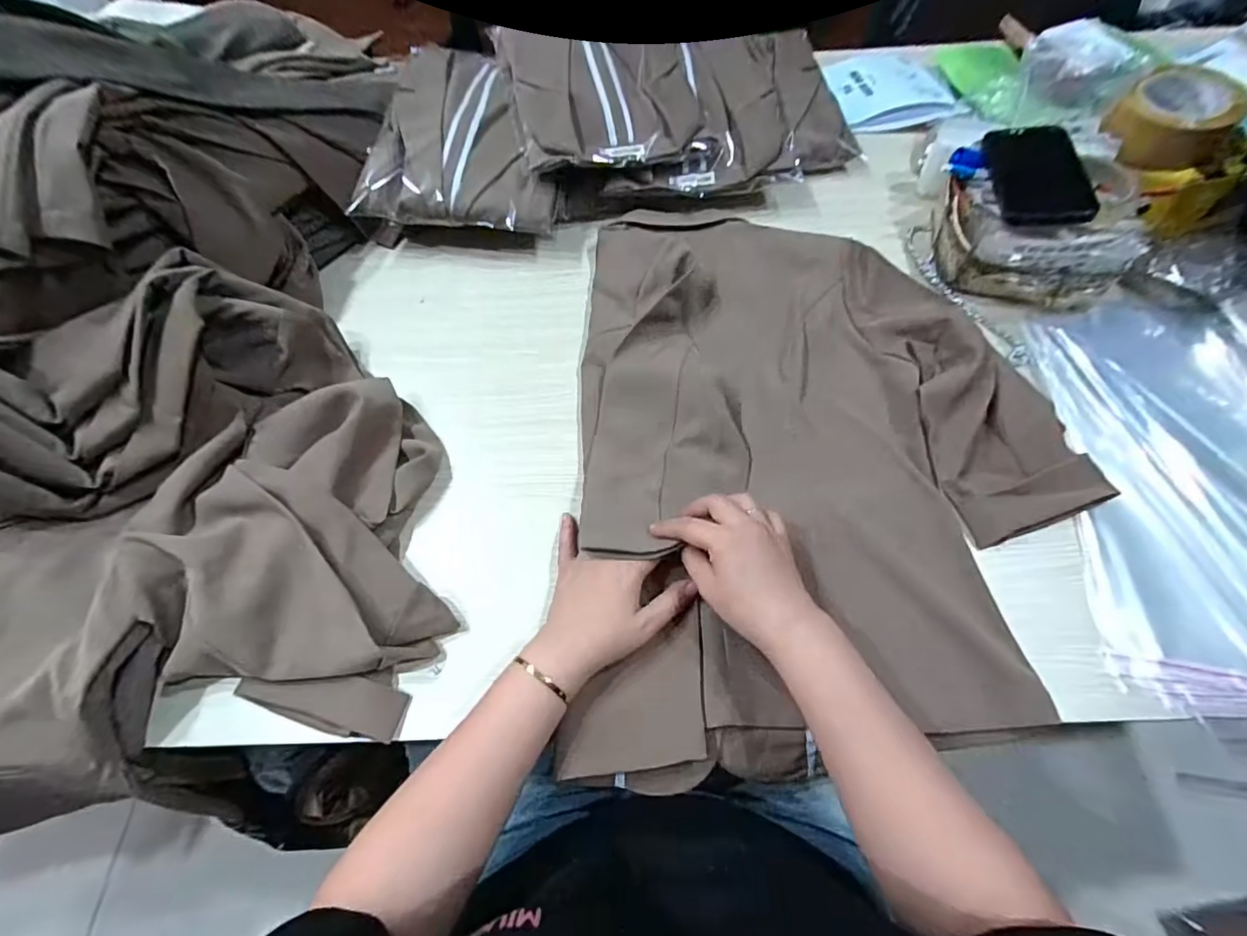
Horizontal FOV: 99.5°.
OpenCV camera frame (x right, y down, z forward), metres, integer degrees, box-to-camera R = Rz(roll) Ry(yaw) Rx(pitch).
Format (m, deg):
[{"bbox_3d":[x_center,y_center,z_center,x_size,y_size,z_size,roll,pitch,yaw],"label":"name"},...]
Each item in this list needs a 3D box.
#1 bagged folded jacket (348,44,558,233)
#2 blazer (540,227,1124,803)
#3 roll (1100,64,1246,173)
[{"bbox_3d":[-0.199,-0.442,0.693,0.238,0.044,0.310,3,63,3],"label":"bagged folded jacket"},{"bbox_3d":[0.193,-0.040,0.530,0.465,0.048,0.608,-1,63,2],"label":"blazer"},{"bbox_3d":[0.619,-0.394,0.595,0.105,0.058,0.100,-1,63,2],"label":"roll"}]

